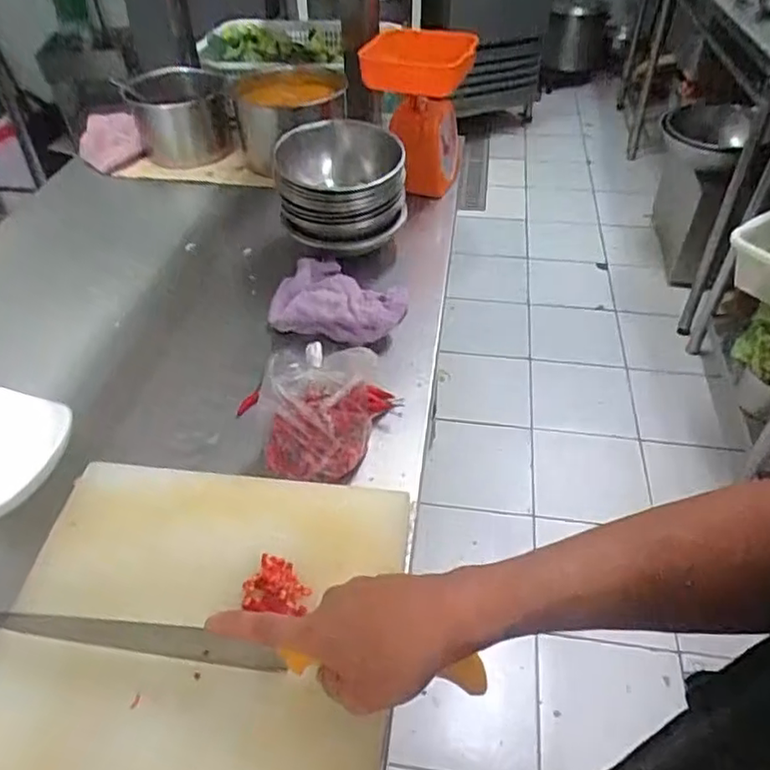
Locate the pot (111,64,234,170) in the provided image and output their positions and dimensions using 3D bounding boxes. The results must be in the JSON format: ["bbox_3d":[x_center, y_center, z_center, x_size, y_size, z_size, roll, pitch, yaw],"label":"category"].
[{"bbox_3d":[-0.344,-0.457,1.058,0.165,0.123,0.196,-21,48,-20],"label":"pot"}]

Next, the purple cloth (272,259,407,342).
[{"bbox_3d":[-0.060,-0.113,0.776,0.165,0.046,0.139,17,47,18],"label":"purple cloth"}]

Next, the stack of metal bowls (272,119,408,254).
[{"bbox_3d":[-0.055,-0.287,0.868,0.162,0.130,0.168,0,44,1],"label":"stack of metal bowls"}]

